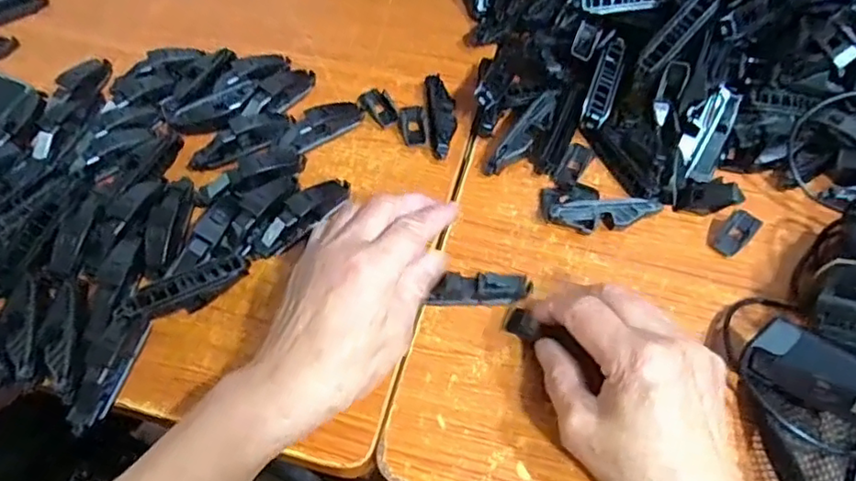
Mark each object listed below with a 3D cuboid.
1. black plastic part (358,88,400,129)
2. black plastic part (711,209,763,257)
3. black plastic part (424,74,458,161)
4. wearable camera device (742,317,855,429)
[{"bbox_3d":[-0.039,-0.107,0.480,0.023,0.008,0.040,-23,59,-15],"label":"black plastic part"},{"bbox_3d":[0.212,-0.005,0.417,0.019,0.004,0.037,39,76,27],"label":"black plastic part"},{"bbox_3d":[0.010,-0.095,0.469,0.021,0.015,0.078,-5,57,-3],"label":"black plastic part"},{"bbox_3d":[0.215,0.073,0.328,0.032,0.026,0.075,-40,46,-23],"label":"wearable camera device"}]

